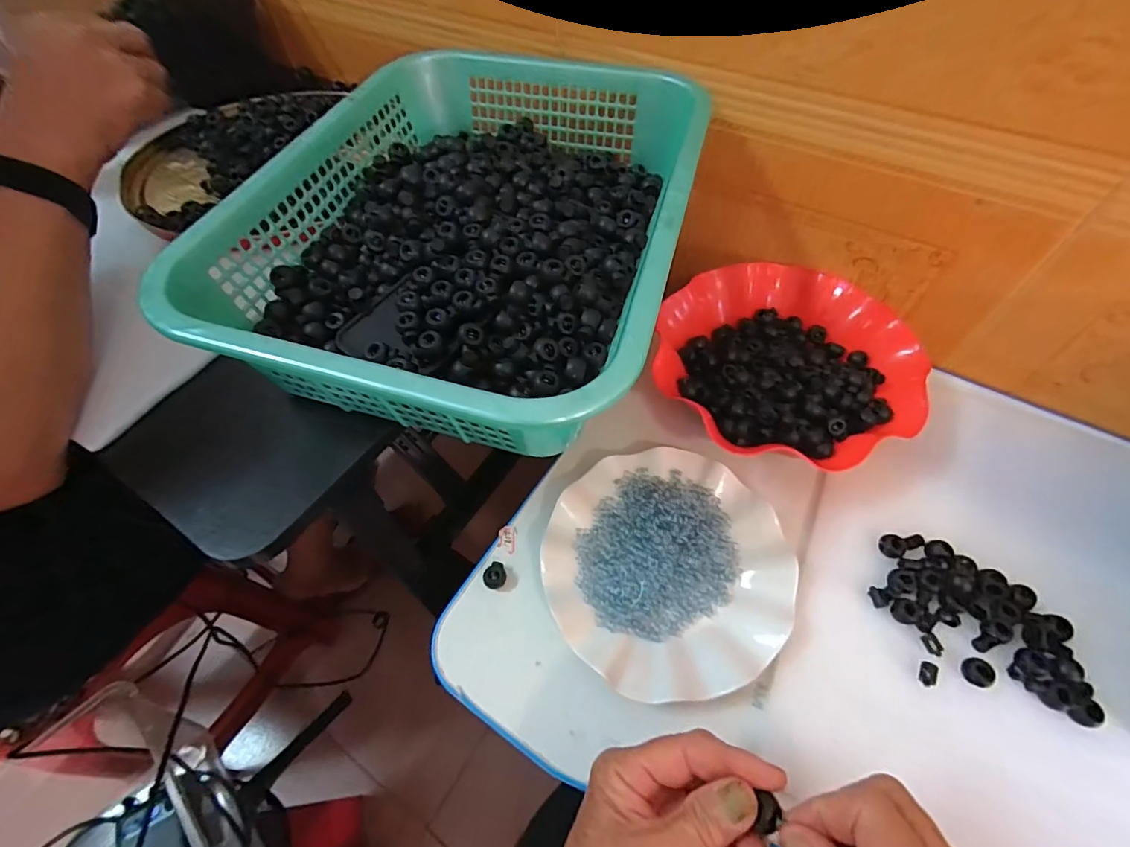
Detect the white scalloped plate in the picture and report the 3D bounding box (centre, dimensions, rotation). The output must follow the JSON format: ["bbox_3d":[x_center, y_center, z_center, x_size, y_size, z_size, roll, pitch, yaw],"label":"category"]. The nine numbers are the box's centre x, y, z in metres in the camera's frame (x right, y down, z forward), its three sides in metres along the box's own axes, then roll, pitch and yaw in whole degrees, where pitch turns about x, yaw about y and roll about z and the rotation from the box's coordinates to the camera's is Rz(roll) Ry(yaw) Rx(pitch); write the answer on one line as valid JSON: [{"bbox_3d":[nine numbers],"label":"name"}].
[{"bbox_3d":[0.076,0.107,0.377,0.175,0.027,0.177,-1,56,1],"label":"white scalloped plate"}]

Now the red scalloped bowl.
[{"bbox_3d":[0.196,-0.054,0.454,0.226,0.045,0.216,-1,56,1],"label":"red scalloped bowl"}]

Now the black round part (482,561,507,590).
[{"bbox_3d":[-0.055,0.119,0.386,0.019,0.010,0.019,-1,56,1],"label":"black round part"}]

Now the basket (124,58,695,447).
[{"bbox_3d":[-0.061,-0.151,0.388,0.290,0.096,0.372,13,57,10],"label":"basket"}]

